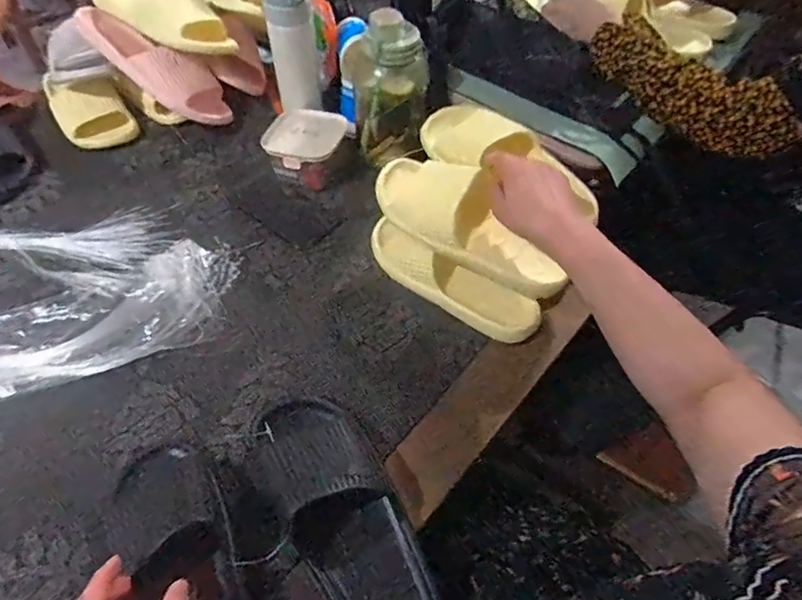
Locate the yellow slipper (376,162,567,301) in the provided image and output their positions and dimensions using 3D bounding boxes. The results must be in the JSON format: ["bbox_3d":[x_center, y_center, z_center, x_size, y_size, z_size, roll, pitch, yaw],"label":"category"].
[{"bbox_3d":[0.076,-0.091,0.603,0.251,0.061,0.101,41,62,17],"label":"yellow slipper"}]

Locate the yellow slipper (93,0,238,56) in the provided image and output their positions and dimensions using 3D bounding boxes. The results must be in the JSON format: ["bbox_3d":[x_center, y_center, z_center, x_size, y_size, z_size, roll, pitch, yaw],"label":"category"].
[{"bbox_3d":[-0.371,-0.452,0.823,0.240,0.062,0.103,26,59,17],"label":"yellow slipper"}]

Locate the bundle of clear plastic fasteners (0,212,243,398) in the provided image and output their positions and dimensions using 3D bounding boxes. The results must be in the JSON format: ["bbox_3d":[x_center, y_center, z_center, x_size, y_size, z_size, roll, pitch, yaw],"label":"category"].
[{"bbox_3d":[-0.453,-0.004,0.648,0.464,0.032,0.257,-15,54,-11],"label":"bundle of clear plastic fasteners"}]

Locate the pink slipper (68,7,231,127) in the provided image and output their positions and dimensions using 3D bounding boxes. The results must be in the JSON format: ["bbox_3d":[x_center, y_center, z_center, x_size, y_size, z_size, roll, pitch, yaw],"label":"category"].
[{"bbox_3d":[-0.383,-0.368,0.808,0.260,0.062,0.084,34,53,-15],"label":"pink slipper"}]

